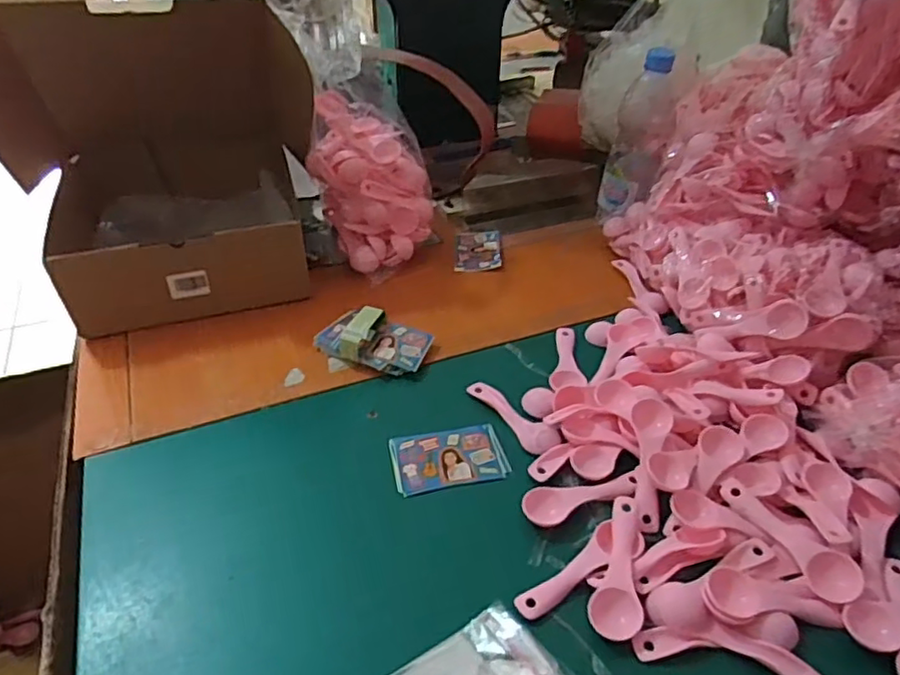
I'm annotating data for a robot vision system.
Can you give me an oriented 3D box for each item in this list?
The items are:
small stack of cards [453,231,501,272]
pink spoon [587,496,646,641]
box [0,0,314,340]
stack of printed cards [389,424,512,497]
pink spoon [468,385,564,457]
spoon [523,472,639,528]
[{"bbox_3d":[0.038,-0.120,0.866,0.061,0.006,0.099,-8,38,10],"label":"small stack of cards"},{"bbox_3d":[0.124,0.167,0.477,0.034,0.018,0.110,8,38,8],"label":"pink spoon"},{"bbox_3d":[-0.349,-0.213,0.750,0.322,0.286,0.290,-11,40,-17],"label":"box"},{"bbox_3d":[-0.001,0.106,0.578,0.099,0.004,0.068,-7,39,-11],"label":"stack of printed cards"},{"bbox_3d":[0.061,0.071,0.613,0.033,0.019,0.113,-19,42,-25],"label":"pink spoon"},{"bbox_3d":[0.111,0.132,0.532,0.102,0.014,0.032,-8,39,-13],"label":"spoon"}]

